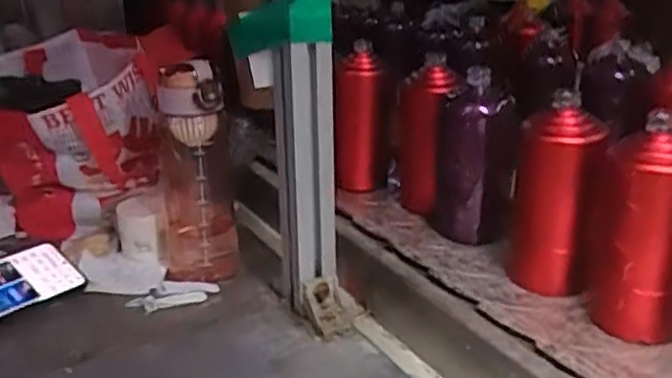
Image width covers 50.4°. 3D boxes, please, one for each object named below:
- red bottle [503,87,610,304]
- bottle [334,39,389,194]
[{"bbox_3d":[0.207,0.008,0.692,0.082,0.174,0.074,4,22,17],"label":"red bottle"},{"bbox_3d":[0.035,-0.091,0.946,0.065,0.186,0.077,0,21,7],"label":"bottle"}]

